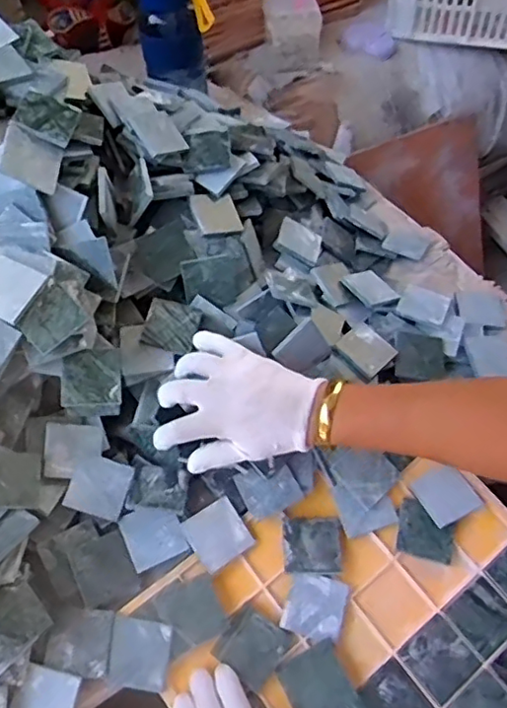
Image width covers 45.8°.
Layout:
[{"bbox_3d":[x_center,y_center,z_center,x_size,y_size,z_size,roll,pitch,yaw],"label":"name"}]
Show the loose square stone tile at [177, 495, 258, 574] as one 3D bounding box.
[{"bbox_3d":[-0.031,0.158,0.526,0.050,0.006,0.050,-32,69,-23],"label":"loose square stone tile"}]

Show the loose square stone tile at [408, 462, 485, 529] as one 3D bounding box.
[{"bbox_3d":[0.177,0.129,0.552,0.051,0.006,0.051,-27,55,-15],"label":"loose square stone tile"}]

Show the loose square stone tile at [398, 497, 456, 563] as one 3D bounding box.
[{"bbox_3d":[0.155,0.158,0.536,0.049,0.005,0.047,13,68,12],"label":"loose square stone tile"}]

